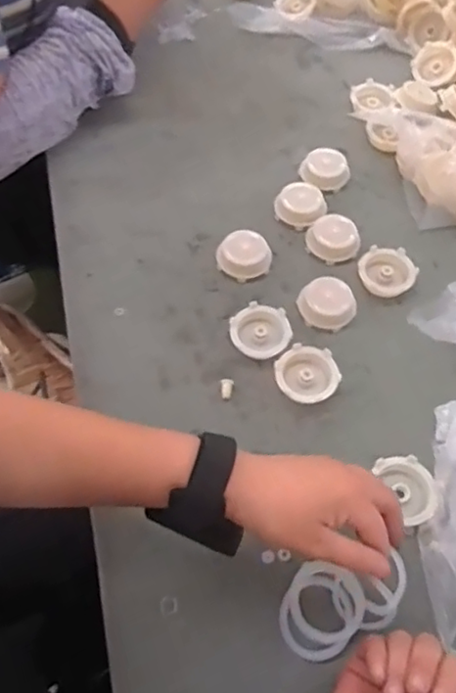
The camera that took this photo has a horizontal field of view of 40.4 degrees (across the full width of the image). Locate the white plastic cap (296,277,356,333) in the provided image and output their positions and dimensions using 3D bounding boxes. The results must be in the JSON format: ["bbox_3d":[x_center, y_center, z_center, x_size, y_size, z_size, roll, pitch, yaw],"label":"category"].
[{"bbox_3d":[0.094,-0.040,0.590,0.048,0.023,0.049,0,59,0],"label":"white plastic cap"}]

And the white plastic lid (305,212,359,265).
[{"bbox_3d":[0.104,-0.110,0.630,0.048,0.030,0.049,0,59,0],"label":"white plastic lid"}]

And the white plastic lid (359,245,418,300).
[{"bbox_3d":[0.157,-0.074,0.614,0.049,0.020,0.052,0,59,0],"label":"white plastic lid"}]

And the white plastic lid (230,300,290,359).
[{"bbox_3d":[0.030,-0.014,0.574,0.051,0.017,0.053,-12,59,-8],"label":"white plastic lid"}]

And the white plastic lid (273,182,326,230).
[{"bbox_3d":[0.076,-0.148,0.651,0.053,0.026,0.045,18,60,11],"label":"white plastic lid"}]

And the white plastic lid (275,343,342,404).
[{"bbox_3d":[0.069,0.025,0.550,0.053,0.018,0.053,0,59,0],"label":"white plastic lid"}]

